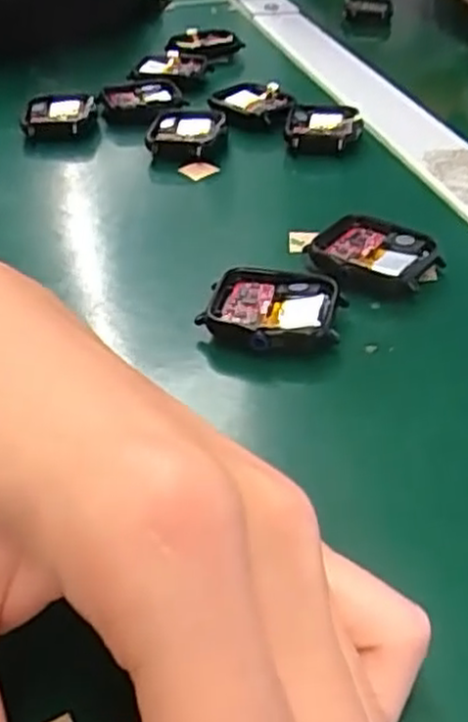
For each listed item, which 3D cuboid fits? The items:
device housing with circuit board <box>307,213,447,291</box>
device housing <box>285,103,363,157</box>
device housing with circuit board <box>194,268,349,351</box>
[{"bbox_3d":[0.054,-0.041,0.288,0.046,0.009,0.036,26,46,30],"label":"device housing with circuit board"},{"bbox_3d":[0.047,-0.120,0.386,0.036,0.012,0.042,7,39,10],"label":"device housing"},{"bbox_3d":[0.013,-0.018,0.259,0.046,0.009,0.036,9,39,12],"label":"device housing with circuit board"}]

